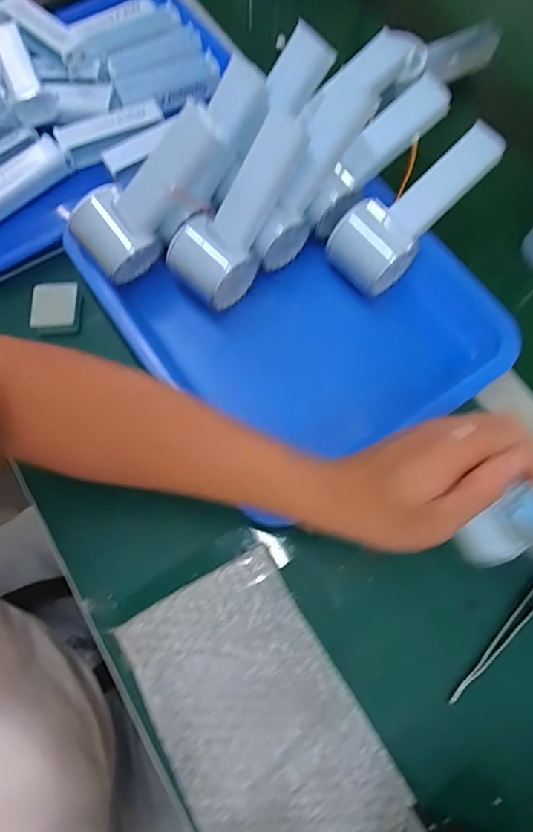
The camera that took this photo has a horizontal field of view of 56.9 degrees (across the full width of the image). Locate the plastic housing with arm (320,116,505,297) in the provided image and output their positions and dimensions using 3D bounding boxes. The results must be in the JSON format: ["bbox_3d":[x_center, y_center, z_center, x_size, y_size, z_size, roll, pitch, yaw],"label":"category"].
[{"bbox_3d":[0.126,-0.167,0.405,0.158,0.053,0.061,-40,77,7],"label":"plastic housing with arm"}]

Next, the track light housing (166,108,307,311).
[{"bbox_3d":[-0.020,-0.162,0.389,0.058,0.047,0.142,43,117,11],"label":"track light housing"}]

